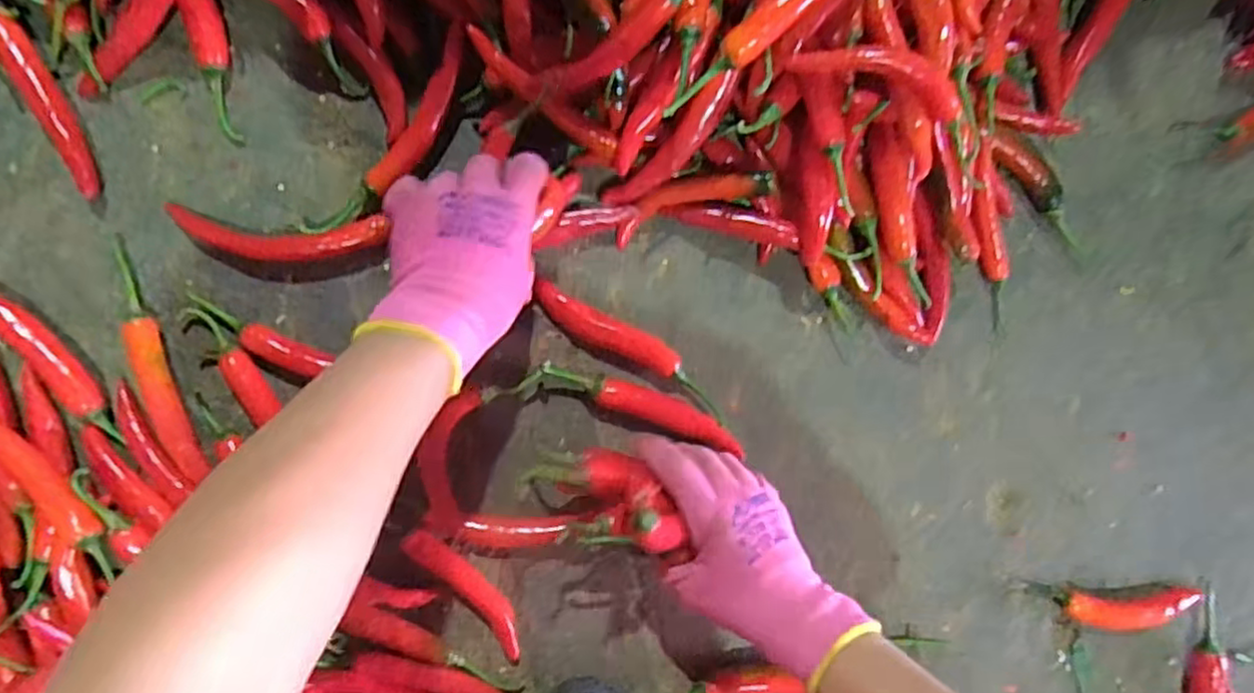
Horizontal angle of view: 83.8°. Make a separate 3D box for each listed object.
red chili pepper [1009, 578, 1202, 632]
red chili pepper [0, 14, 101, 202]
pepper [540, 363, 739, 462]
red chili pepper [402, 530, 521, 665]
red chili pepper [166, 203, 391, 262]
[{"bbox_3d":[0.380,0.204,0.550,0.157,0.023,0.031,5,88,-8],"label":"red chili pepper"},{"bbox_3d":[-0.378,-0.157,0.456,0.020,0.018,0.126,-28,92,-8],"label":"red chili pepper"},{"bbox_3d":[0.013,0.043,0.505,0.150,0.027,0.024,23,85,-7],"label":"pepper"},{"bbox_3d":[-0.108,0.171,0.489,0.024,0.024,0.115,-40,94,-7],"label":"red chili pepper"},{"bbox_3d":[-0.242,-0.076,0.482,0.139,0.022,0.036,2,88,-10],"label":"red chili pepper"}]

